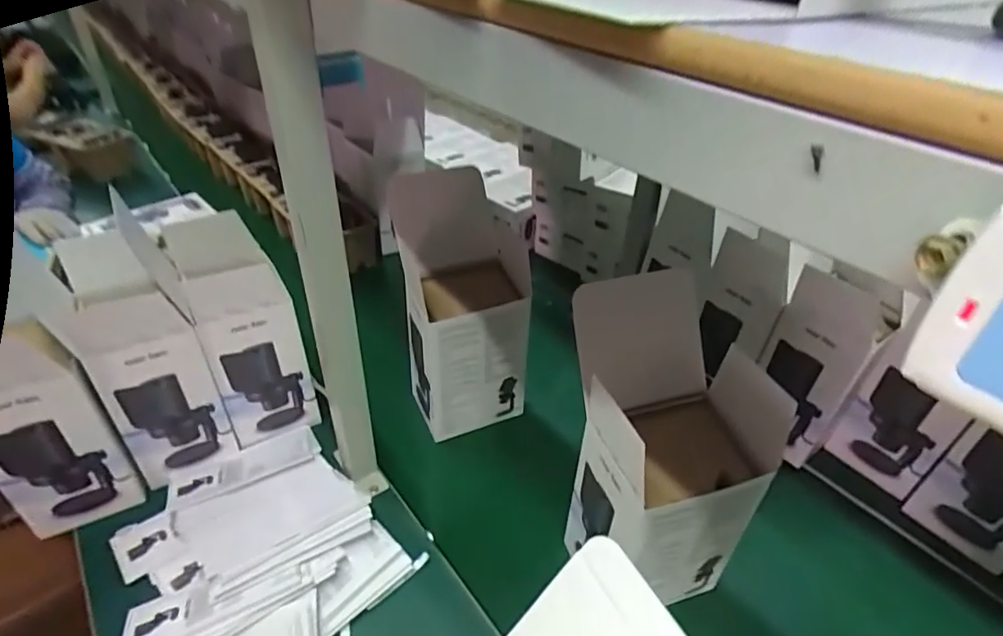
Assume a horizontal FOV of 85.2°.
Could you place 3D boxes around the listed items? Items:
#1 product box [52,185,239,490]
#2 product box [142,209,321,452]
[{"bbox_3d":[-0.456,0.047,0.708,0.119,0.296,0.168,-18,40,-29],"label":"product box"},{"bbox_3d":[-0.360,0.016,0.762,0.120,0.298,0.175,-21,42,-32],"label":"product box"}]

